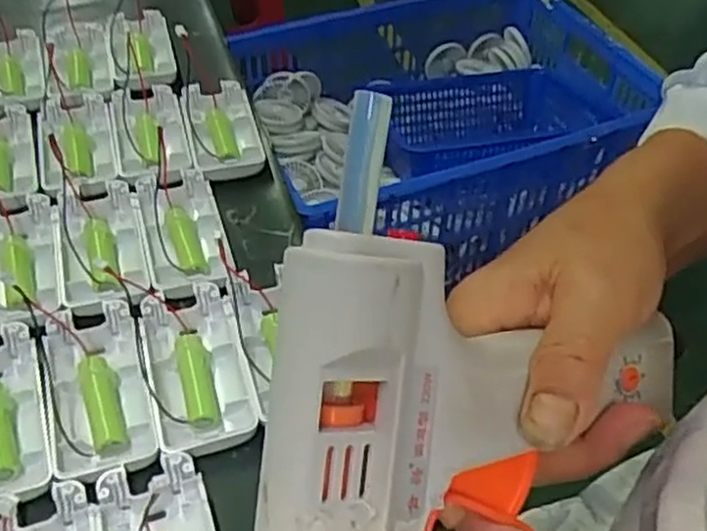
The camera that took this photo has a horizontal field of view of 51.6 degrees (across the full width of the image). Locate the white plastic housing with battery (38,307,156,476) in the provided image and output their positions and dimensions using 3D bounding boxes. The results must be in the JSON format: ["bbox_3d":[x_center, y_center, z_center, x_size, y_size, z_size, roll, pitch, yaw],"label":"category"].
[{"bbox_3d":[-0.122,0.059,0.349,0.044,0.021,0.090,-14,49,-15],"label":"white plastic housing with battery"}]

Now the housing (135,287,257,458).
[{"bbox_3d":[-0.077,0.049,0.357,0.044,0.019,0.090,-12,48,-13],"label":"housing"}]

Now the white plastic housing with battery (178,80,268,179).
[{"bbox_3d":[-0.087,-0.089,0.484,0.044,0.022,0.088,-11,48,-12],"label":"white plastic housing with battery"}]

